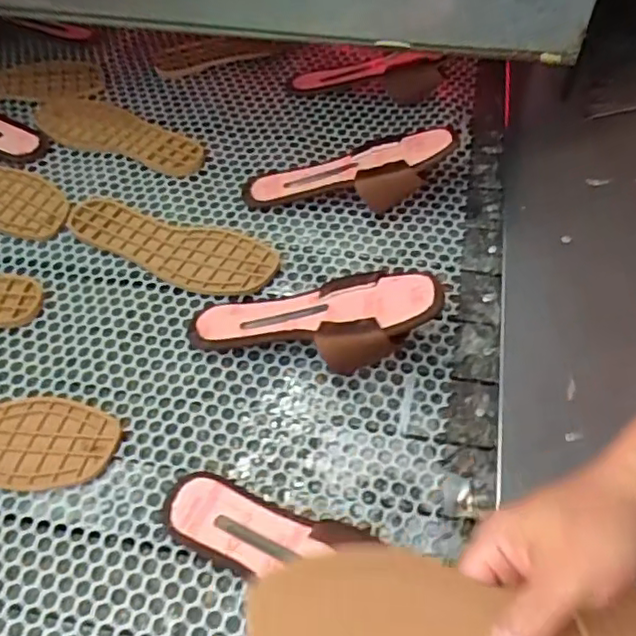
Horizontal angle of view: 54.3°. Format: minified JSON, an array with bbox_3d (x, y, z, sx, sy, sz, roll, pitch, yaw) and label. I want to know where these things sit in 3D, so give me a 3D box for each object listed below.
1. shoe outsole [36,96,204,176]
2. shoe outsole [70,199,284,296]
[{"bbox_3d":[-0.255,-0.236,0.795,0.240,0.015,0.082,21,58,17],"label":"shoe outsole"},{"bbox_3d":[-0.166,-0.078,0.681,0.248,0.013,0.086,14,56,12],"label":"shoe outsole"}]

